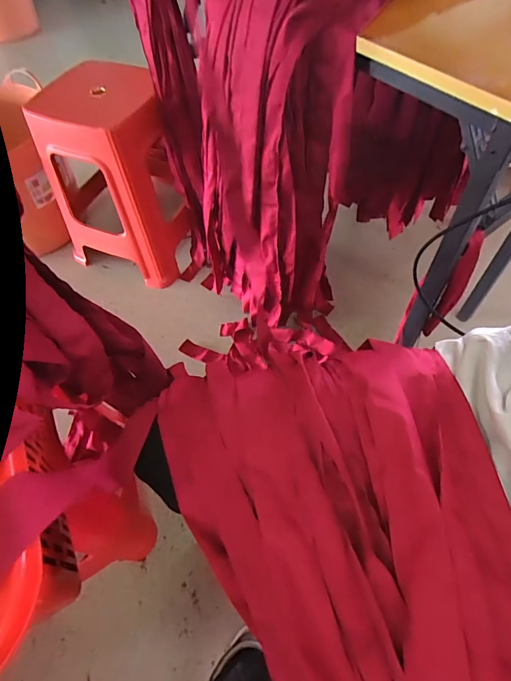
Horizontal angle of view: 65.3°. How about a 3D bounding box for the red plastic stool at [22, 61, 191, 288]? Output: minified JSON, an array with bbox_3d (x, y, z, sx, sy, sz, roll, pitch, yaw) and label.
[{"bbox_3d":[-0.364,-0.446,1.133,0.330,0.475,0.309,19,62,12],"label":"red plastic stool"}]

